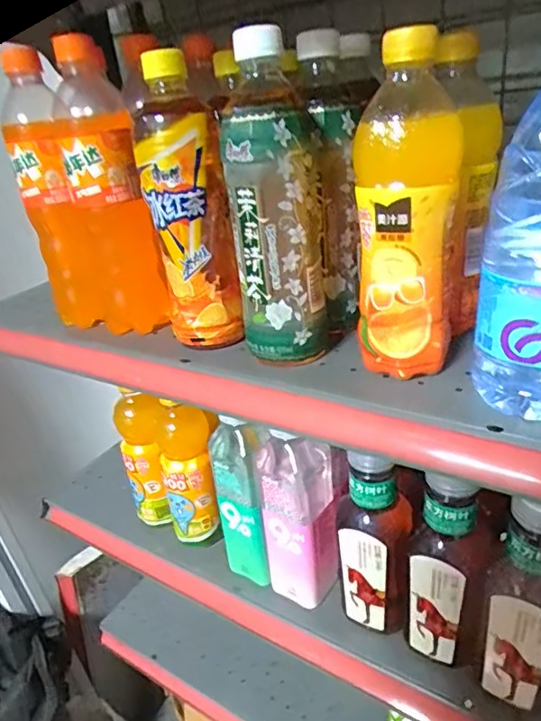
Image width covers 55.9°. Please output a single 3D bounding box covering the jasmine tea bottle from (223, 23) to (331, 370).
[{"bbox_3d":[0.005,-0.106,0.358,0.063,0.209,0.057,-4,27,5],"label":"jasmine tea bottle"}]

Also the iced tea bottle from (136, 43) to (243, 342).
[{"bbox_3d":[-0.066,-0.119,0.400,0.057,0.207,0.069,-11,28,-8],"label":"iced tea bottle"}]

